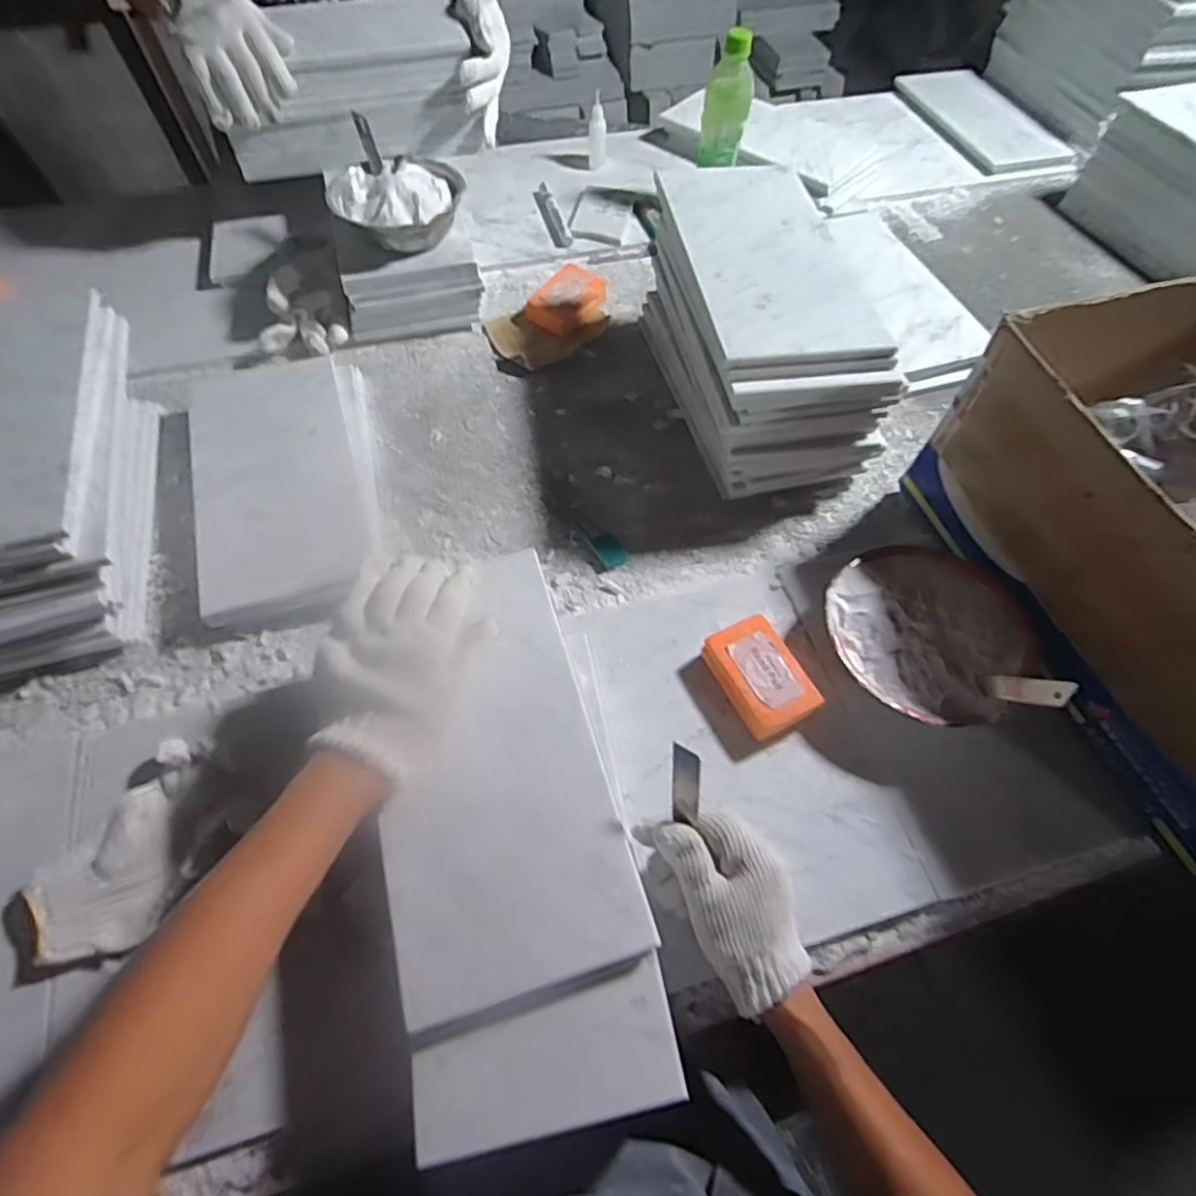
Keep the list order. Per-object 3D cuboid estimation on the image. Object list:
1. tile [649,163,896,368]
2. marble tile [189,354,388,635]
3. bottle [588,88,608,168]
[{"bbox_3d":[0.156,-0.327,0.626,0.153,0.014,0.306,-5,59,-3],"label":"tile"},{"bbox_3d":[-0.308,-0.121,0.658,0.164,0.026,0.328,-13,61,-13],"label":"marble tile"},{"bbox_3d":[-0.001,-0.691,0.981,0.027,0.083,0.031,-1,58,-1],"label":"bottle"}]

